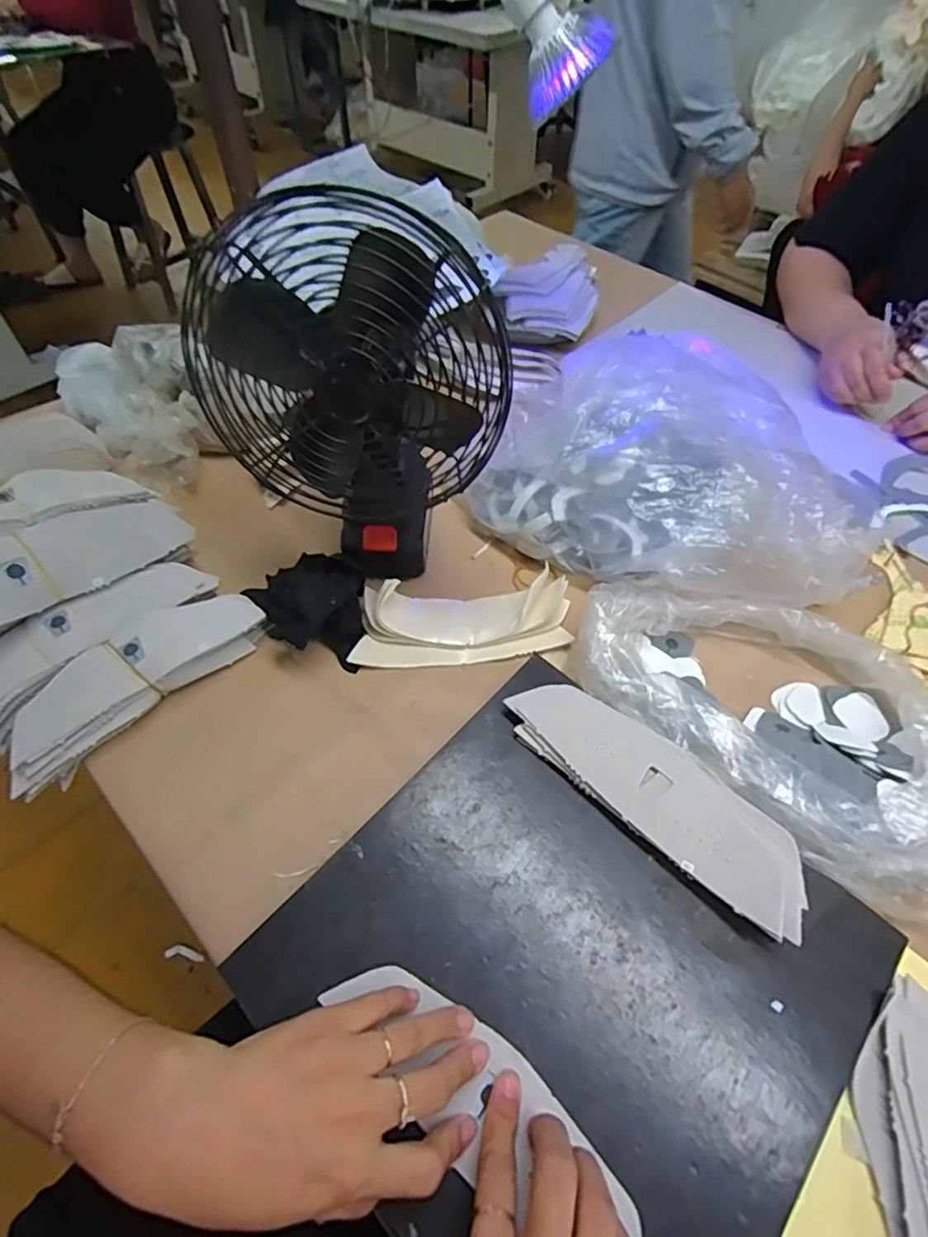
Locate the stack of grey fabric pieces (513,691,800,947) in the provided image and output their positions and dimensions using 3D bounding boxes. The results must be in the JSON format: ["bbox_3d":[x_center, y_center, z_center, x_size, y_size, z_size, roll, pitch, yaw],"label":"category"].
[{"bbox_3d":[0.129,0.114,0.400,0.213,0.033,0.066,38,63,23],"label":"stack of grey fabric pieces"}]

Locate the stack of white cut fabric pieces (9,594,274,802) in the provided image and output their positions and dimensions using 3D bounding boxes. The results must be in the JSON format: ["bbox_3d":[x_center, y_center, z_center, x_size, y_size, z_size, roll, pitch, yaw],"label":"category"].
[{"bbox_3d":[-0.263,0.045,0.466,0.207,0.043,0.059,-38,64,-23],"label":"stack of white cut fabric pieces"}]

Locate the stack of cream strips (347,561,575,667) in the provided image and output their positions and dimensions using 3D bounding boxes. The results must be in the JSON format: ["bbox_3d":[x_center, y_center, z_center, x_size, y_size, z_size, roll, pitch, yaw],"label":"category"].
[{"bbox_3d":[-0.001,0.002,0.505,0.192,0.040,0.064,-6,56,-4],"label":"stack of cream strips"}]

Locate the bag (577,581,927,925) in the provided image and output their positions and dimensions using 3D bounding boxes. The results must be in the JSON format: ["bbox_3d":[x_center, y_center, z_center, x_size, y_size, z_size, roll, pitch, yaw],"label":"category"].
[{"bbox_3d":[0.242,0.068,0.448,0.174,0.052,0.301,-39,64,-24],"label":"bag"}]

